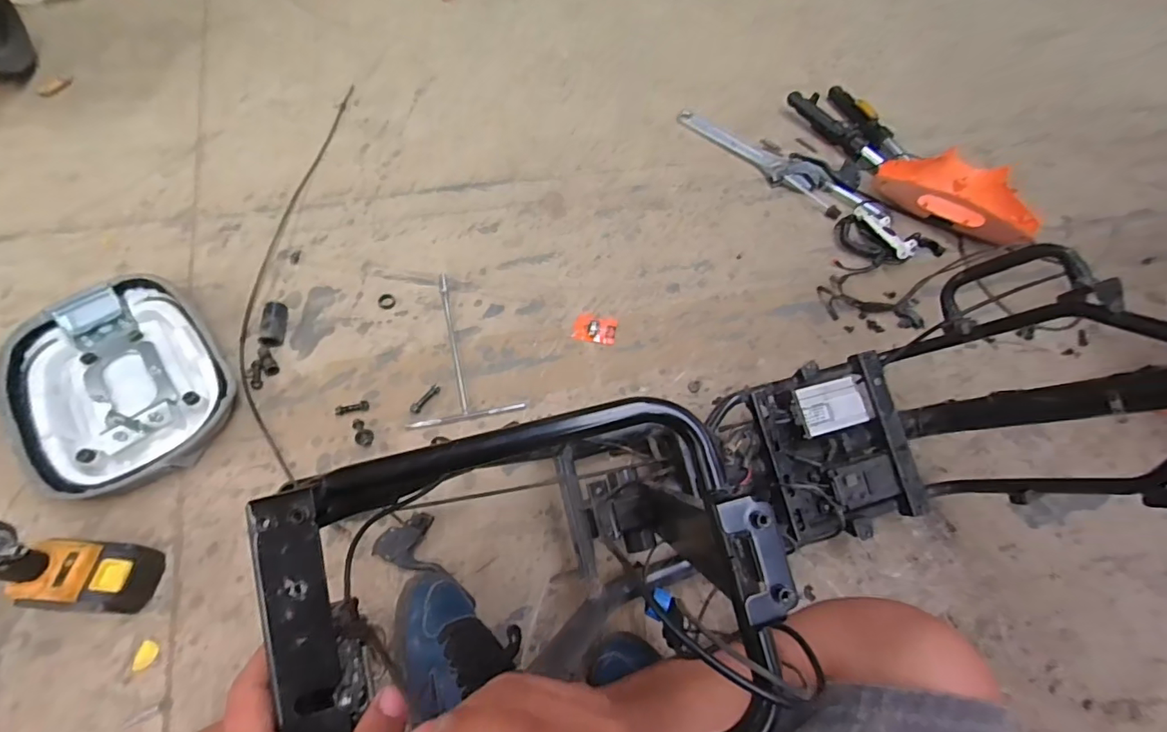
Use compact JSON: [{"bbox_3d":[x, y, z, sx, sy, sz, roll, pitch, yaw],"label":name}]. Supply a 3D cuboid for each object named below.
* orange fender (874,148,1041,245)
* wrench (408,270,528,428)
[{"bbox_3d":[0.769,-0.350,1.017,0.198,0.100,0.297,-31,67,-21],"label":"orange fender"},{"bbox_3d":[-0.209,-0.044,0.862,0.179,0.010,0.294,-7,61,-9],"label":"wrench"}]

